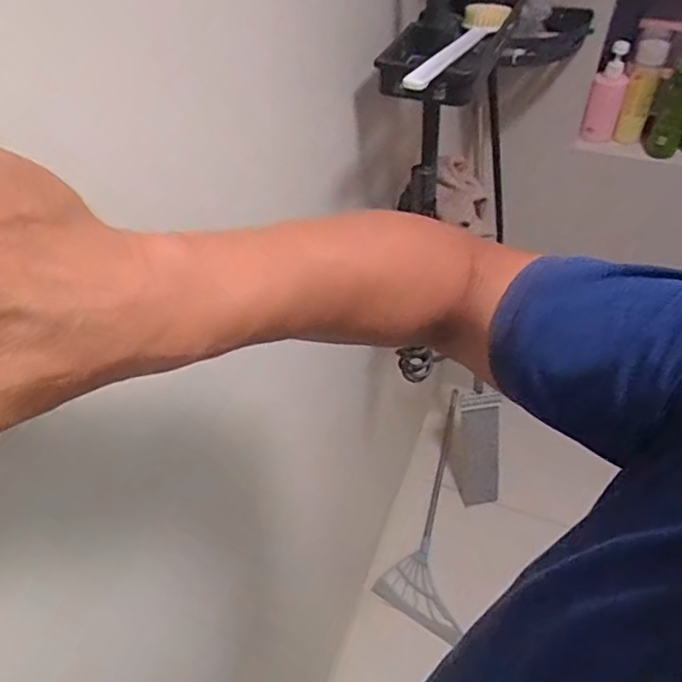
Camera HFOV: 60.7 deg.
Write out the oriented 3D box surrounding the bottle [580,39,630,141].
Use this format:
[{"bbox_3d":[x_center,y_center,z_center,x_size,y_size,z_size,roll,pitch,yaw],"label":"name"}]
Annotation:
[{"bbox_3d":[0.564,-0.520,1.231,0.065,0.219,0.088,19,49,18],"label":"bottle"}]

